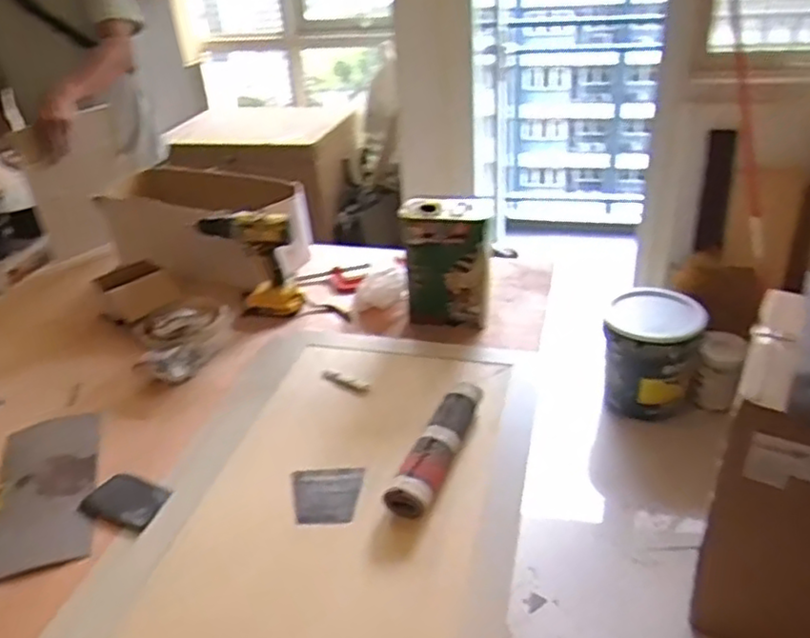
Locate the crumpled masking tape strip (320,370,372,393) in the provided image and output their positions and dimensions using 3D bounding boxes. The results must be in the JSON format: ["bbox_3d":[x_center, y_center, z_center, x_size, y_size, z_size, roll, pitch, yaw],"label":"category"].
[{"bbox_3d":[-0.101,0.105,1.141,0.100,0.006,0.026,18,38,32],"label":"crumpled masking tape strip"}]

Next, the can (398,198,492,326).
[{"bbox_3d":[0.082,-0.107,1.282,0.164,0.216,0.113,0,32,7],"label":"can"}]

